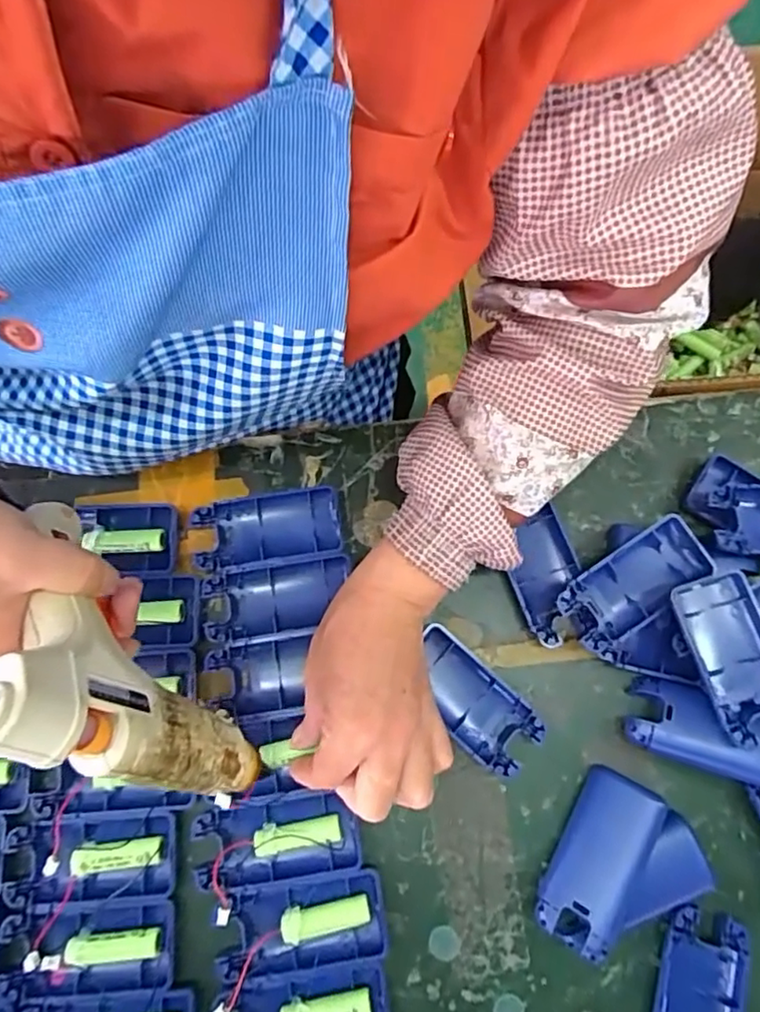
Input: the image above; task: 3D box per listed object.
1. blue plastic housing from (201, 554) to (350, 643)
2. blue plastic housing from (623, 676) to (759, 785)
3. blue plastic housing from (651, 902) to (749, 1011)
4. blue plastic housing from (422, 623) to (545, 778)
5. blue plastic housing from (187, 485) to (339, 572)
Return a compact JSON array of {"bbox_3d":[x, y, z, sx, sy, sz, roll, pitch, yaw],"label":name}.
[{"bbox_3d":[-0.064,0.057,0.380,0.089,0.013,0.043,-10,78,-4],"label":"blue plastic housing"},{"bbox_3d":[0.190,0.129,0.347,0.092,0.020,0.040,15,77,23],"label":"blue plastic housing"},{"bbox_3d":[0.170,0.273,0.332,0.044,0.015,0.097,17,78,2],"label":"blue plastic housing"},{"bbox_3d":[0.054,0.116,0.369,0.088,0.014,0.043,44,80,7],"label":"blue plastic housing"},{"bbox_3d":[-0.071,0.014,0.389,0.090,0.013,0.045,-8,78,-4],"label":"blue plastic housing"}]

